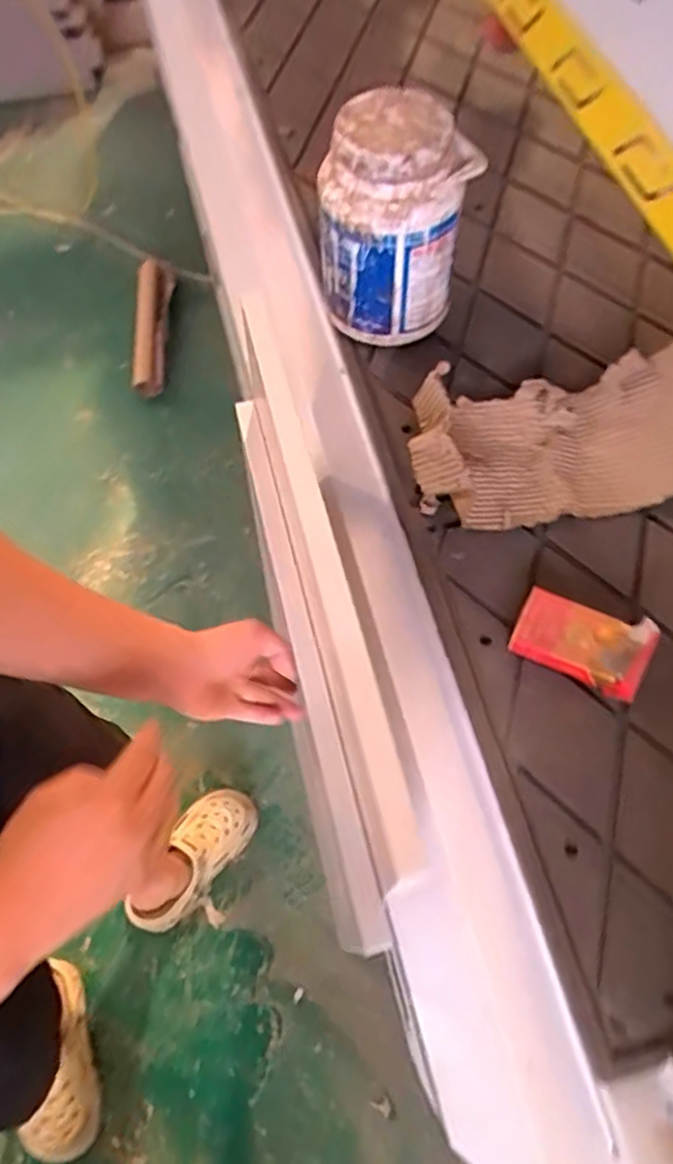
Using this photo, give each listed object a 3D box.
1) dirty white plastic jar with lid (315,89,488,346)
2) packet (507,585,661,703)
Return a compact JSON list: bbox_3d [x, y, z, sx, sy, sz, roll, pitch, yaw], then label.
[{"bbox_3d":[0.055,-0.339,0.669,0.119,0.189,0.109,-1,63,1],"label":"dirty white plastic jar with lid"},{"bbox_3d":[0.209,0.049,0.582,0.110,0.026,0.071,24,67,13],"label":"packet"}]

